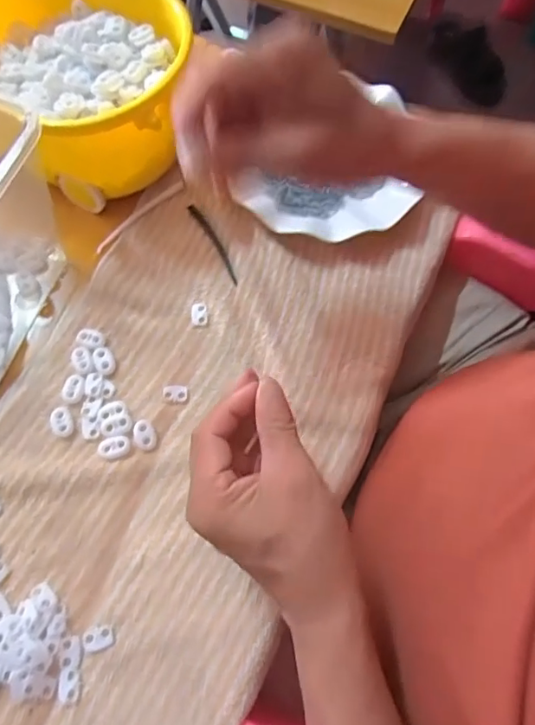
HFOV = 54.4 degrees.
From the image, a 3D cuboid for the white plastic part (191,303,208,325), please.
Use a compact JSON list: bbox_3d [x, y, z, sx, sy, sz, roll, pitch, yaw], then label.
[{"bbox_3d":[-0.055,-0.039,0.415,0.013,0.004,0.018,-5,68,-3],"label":"white plastic part"}]

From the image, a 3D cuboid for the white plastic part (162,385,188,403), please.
[{"bbox_3d":[-0.070,0.023,0.391,0.018,0.004,0.013,7,68,2],"label":"white plastic part"}]

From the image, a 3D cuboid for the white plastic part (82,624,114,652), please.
[{"bbox_3d":[-0.107,0.174,0.329,0.019,0.004,0.014,-14,68,-7],"label":"white plastic part"}]

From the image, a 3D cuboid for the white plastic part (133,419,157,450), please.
[{"bbox_3d":[-0.089,0.052,0.377,0.014,0.004,0.022,-26,70,-11],"label":"white plastic part"}]

